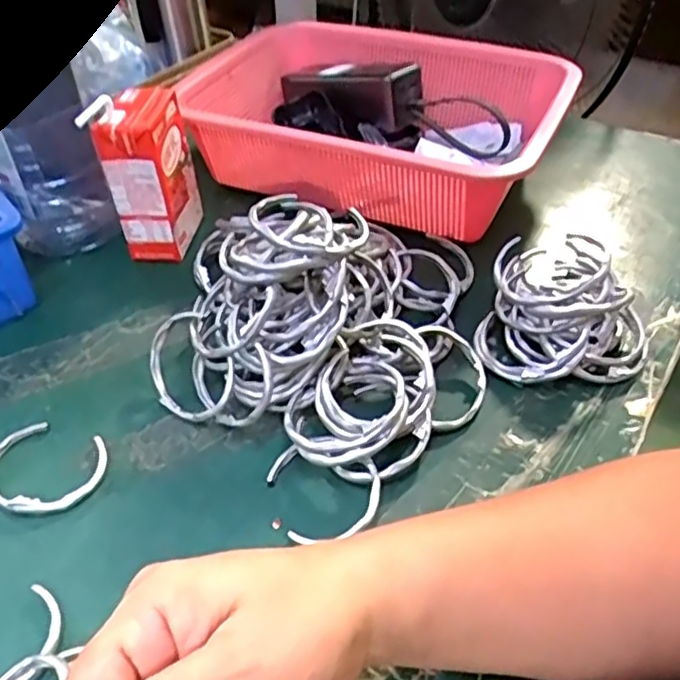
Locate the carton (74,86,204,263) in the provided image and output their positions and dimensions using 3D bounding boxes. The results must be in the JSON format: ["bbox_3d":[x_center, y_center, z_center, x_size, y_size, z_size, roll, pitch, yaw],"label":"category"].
[{"bbox_3d":[-0.139,-0.120,0.487,0.043,0.117,0.073,4,44,7],"label":"carton"}]

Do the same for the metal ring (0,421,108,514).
[{"bbox_3d":[-0.163,0.069,0.362,0.064,0.008,0.055,18,46,19],"label":"metal ring"}]

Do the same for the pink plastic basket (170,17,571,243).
[{"bbox_3d":[0.034,-0.190,0.566,0.300,0.081,0.215,19,46,20],"label":"pink plastic basket"}]

